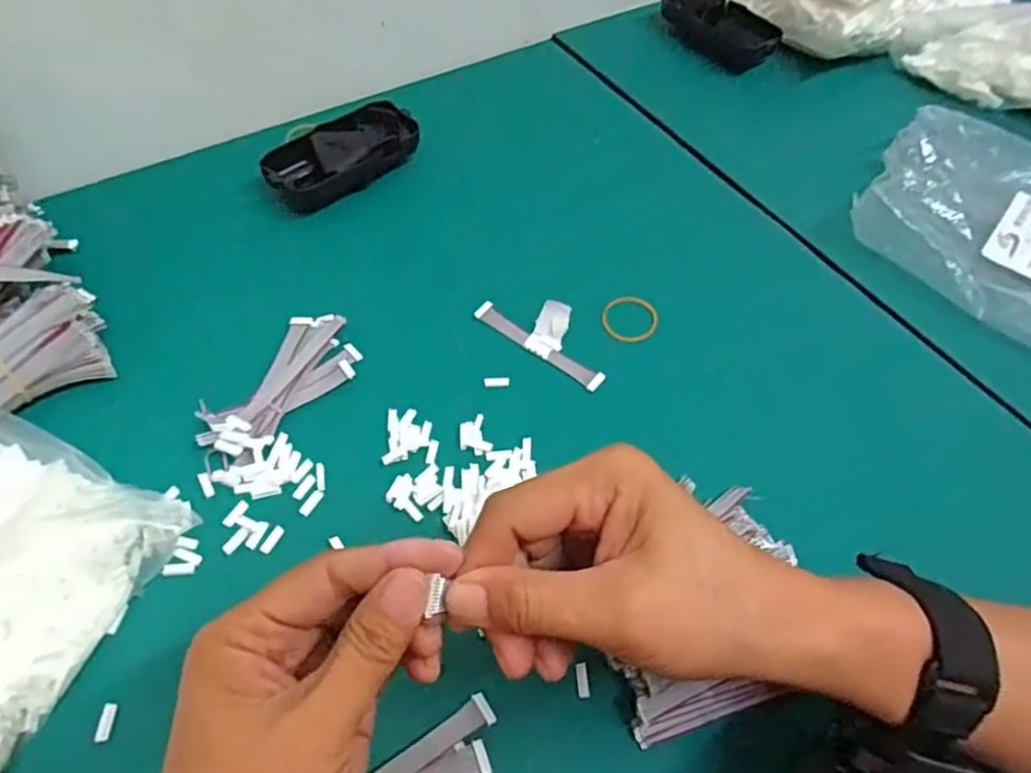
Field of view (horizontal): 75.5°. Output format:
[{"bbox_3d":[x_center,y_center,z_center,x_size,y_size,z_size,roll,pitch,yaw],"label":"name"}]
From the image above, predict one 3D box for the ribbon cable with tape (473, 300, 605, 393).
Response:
[{"bbox_3d":[0.020,-0.034,0.397,0.087,0.017,0.030,34,60,19],"label":"ribbon cable with tape"}]

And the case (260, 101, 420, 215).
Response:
[{"bbox_3d":[-0.123,-0.165,0.472,0.108,0.035,0.042,-30,62,-22],"label":"case"}]

